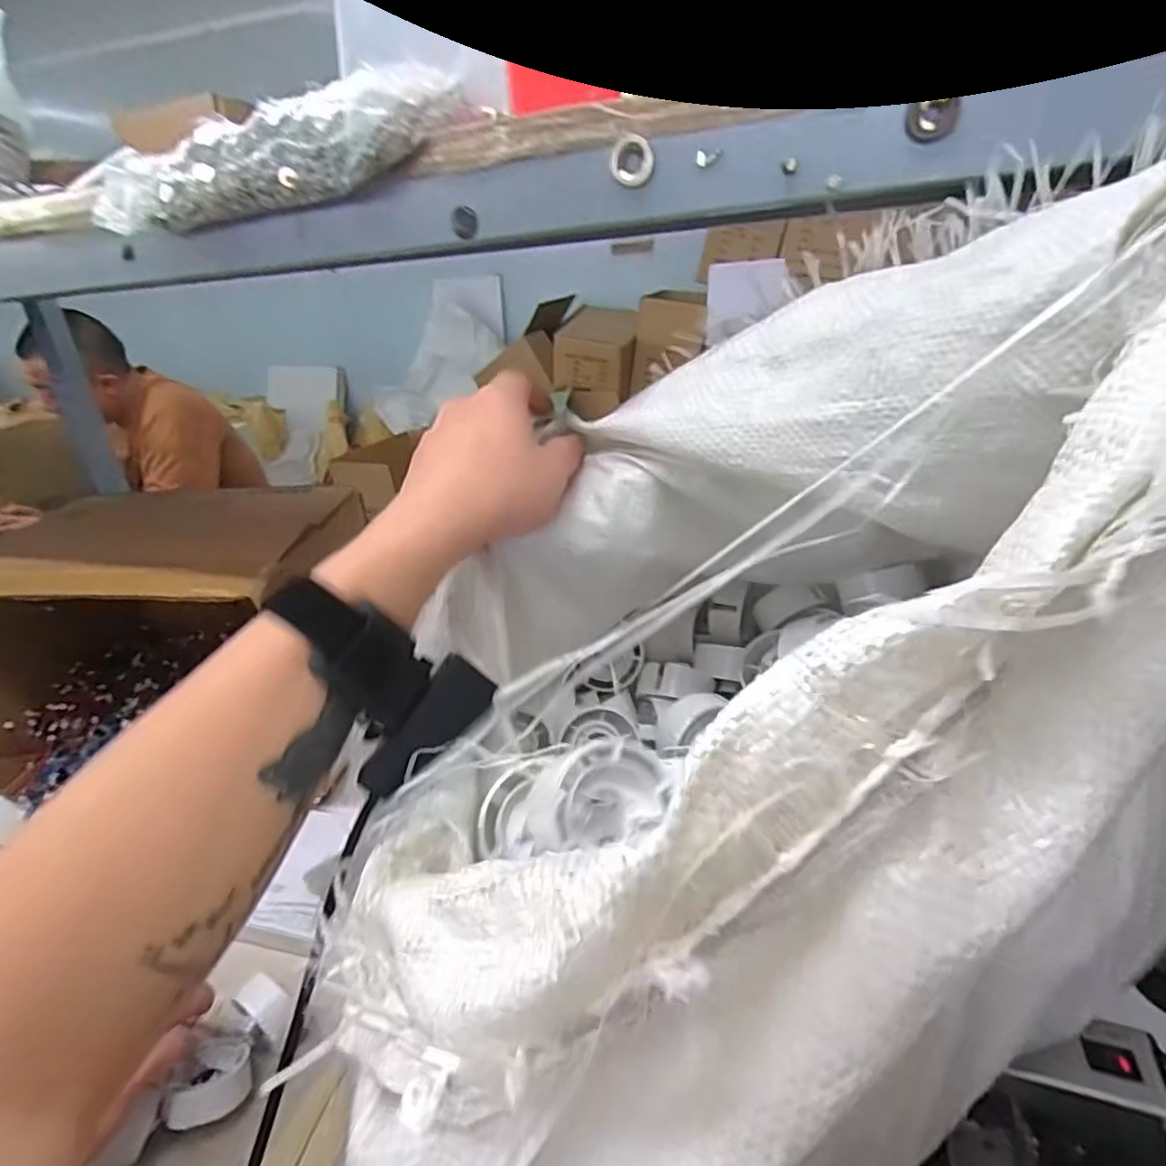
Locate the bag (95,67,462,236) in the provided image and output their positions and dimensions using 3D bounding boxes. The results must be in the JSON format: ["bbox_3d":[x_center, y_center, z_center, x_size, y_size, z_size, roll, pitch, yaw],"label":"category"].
[{"bbox_3d":[-0.156,-0.213,0.333,0.184,0.052,0.068,5,28,19],"label":"bag"}]

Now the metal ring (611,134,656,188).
[{"bbox_3d":[0.021,-0.178,0.281,0.018,0.018,0.005,1,27,11],"label":"metal ring"}]

